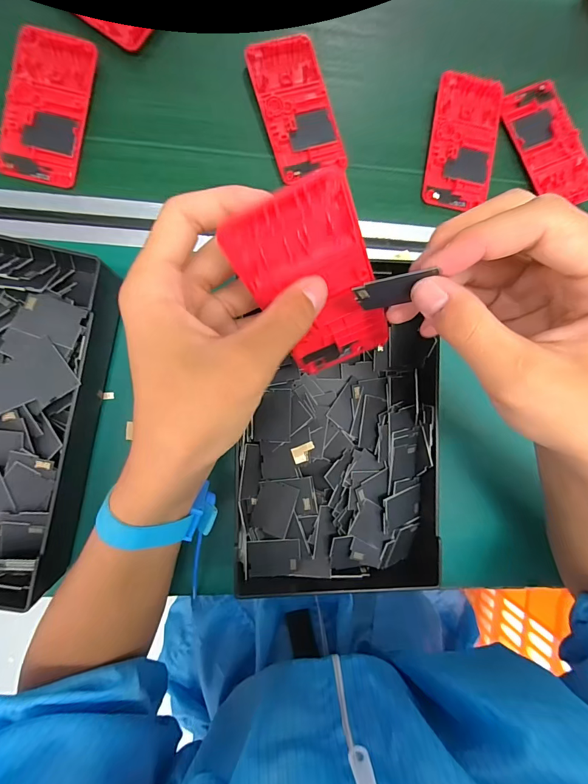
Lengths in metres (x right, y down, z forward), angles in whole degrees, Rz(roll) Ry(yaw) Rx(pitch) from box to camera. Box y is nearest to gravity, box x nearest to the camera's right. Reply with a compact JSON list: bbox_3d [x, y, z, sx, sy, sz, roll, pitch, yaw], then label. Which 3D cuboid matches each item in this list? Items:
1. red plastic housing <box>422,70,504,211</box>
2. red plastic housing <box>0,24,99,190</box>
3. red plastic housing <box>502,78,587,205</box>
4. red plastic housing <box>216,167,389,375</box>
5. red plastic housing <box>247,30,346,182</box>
[{"bbox_3d":[0.157,-0.230,0.341,0.060,0.010,0.122,10,87,-6],"label":"red plastic housing"},{"bbox_3d":[-0.206,-0.235,0.305,0.064,0.012,0.121,12,88,-5],"label":"red plastic housing"},{"bbox_3d":[0.245,-0.235,0.352,0.061,0.010,0.120,-28,91,-6],"label":"red plastic housing"},{"bbox_3d":[0.014,-0.052,0.201,0.061,0.118,0.013,-21,54,13],"label":"red plastic housing"},{"bbox_3d":[0.002,-0.251,0.328,0.061,0.012,0.120,-18,90,-6],"label":"red plastic housing"}]

